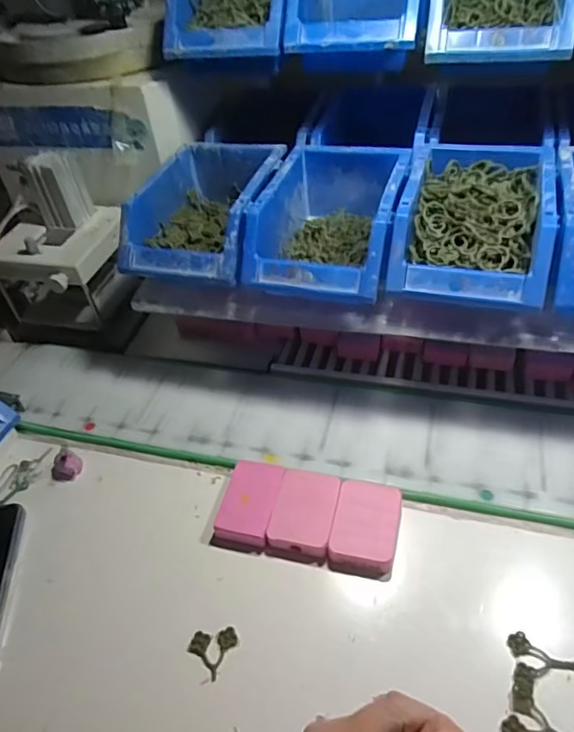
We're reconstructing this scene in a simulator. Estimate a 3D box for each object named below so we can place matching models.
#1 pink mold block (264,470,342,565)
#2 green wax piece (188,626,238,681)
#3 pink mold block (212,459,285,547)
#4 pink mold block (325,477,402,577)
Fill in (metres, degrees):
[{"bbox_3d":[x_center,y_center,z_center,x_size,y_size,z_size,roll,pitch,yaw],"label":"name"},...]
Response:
[{"bbox_3d":[0.015,0.123,0.449,0.049,0.015,0.071,8,46,15],"label":"pink mold block"},{"bbox_3d":[-0.055,0.204,0.395,0.029,0.004,0.033,20,50,26],"label":"green wax piece"},{"bbox_3d":[-0.031,0.118,0.466,0.046,0.019,0.071,8,46,16],"label":"pink mold block"},{"bbox_3d":[0.063,0.130,0.437,0.051,0.017,0.072,8,45,15],"label":"pink mold block"}]

